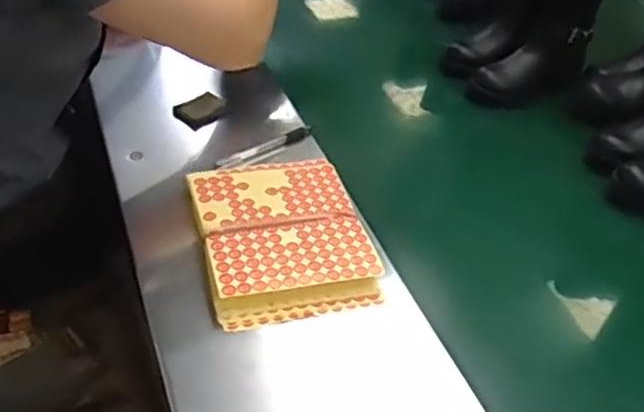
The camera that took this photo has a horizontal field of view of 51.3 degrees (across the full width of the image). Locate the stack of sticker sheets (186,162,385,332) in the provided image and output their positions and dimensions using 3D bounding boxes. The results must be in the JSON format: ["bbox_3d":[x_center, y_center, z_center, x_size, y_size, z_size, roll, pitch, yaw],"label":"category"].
[{"bbox_3d":[-0.040,0.028,0.677,0.161,0.029,0.194,-8,44,-17],"label":"stack of sticker sheets"}]

